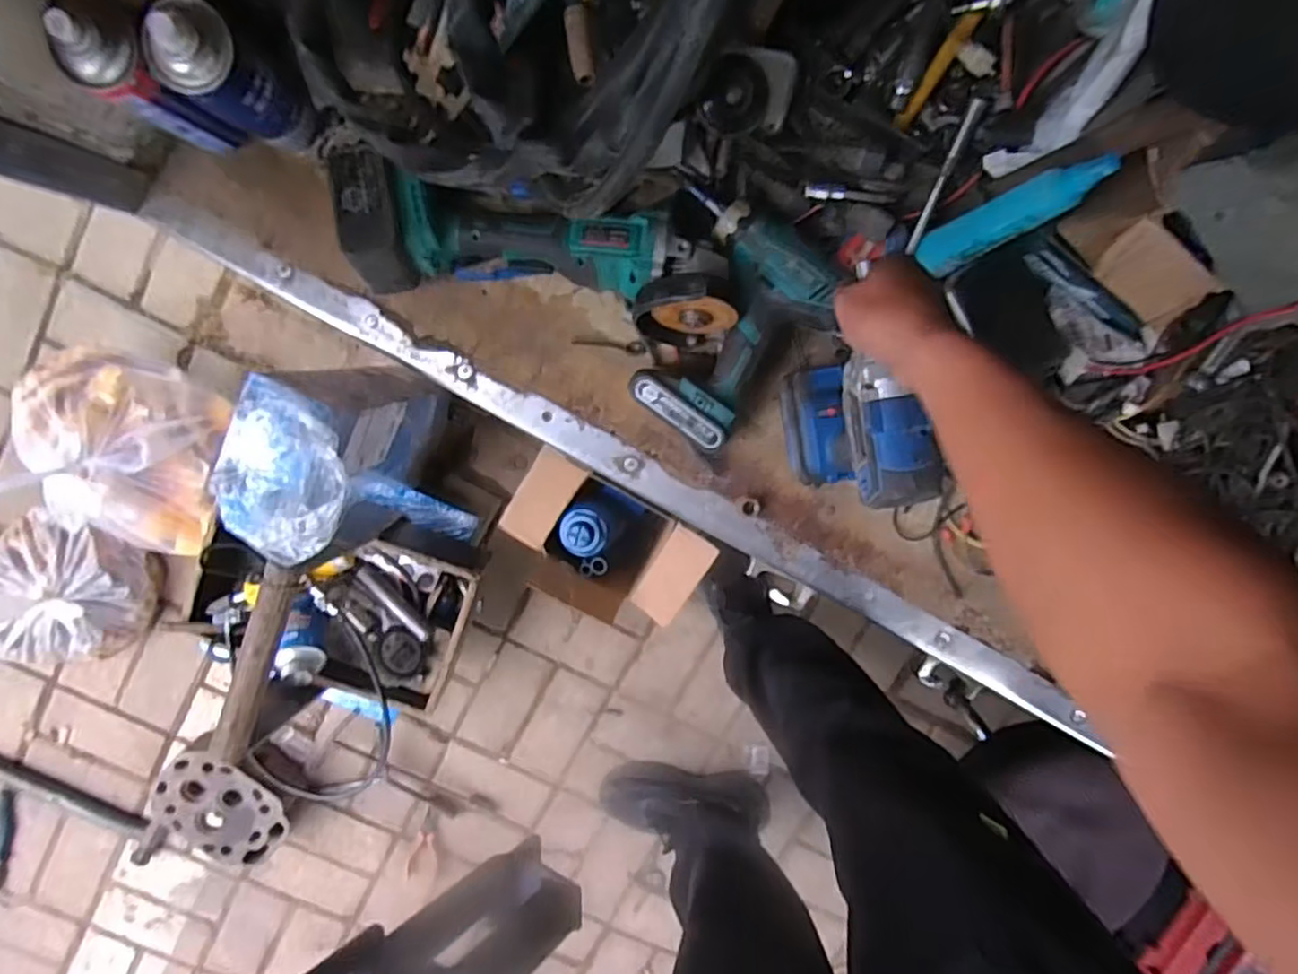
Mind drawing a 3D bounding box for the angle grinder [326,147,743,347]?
[{"bbox_3d":[-0.103,-0.208,0.598,0.366,0.117,0.111,12,100,-4],"label":"angle grinder"}]

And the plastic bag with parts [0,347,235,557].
[{"bbox_3d":[-0.708,-0.041,0.900,0.239,0.136,0.254,19,99,-5],"label":"plastic bag with parts"}]

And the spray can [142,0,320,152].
[{"bbox_3d":[-0.336,-0.330,0.549,0.064,0.174,0.063,0,100,-1],"label":"spray can"}]

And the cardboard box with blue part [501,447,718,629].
[{"bbox_3d":[-0.062,0.074,0.838,0.237,0.099,0.143,28,98,-6],"label":"cardboard box with blue part"}]

